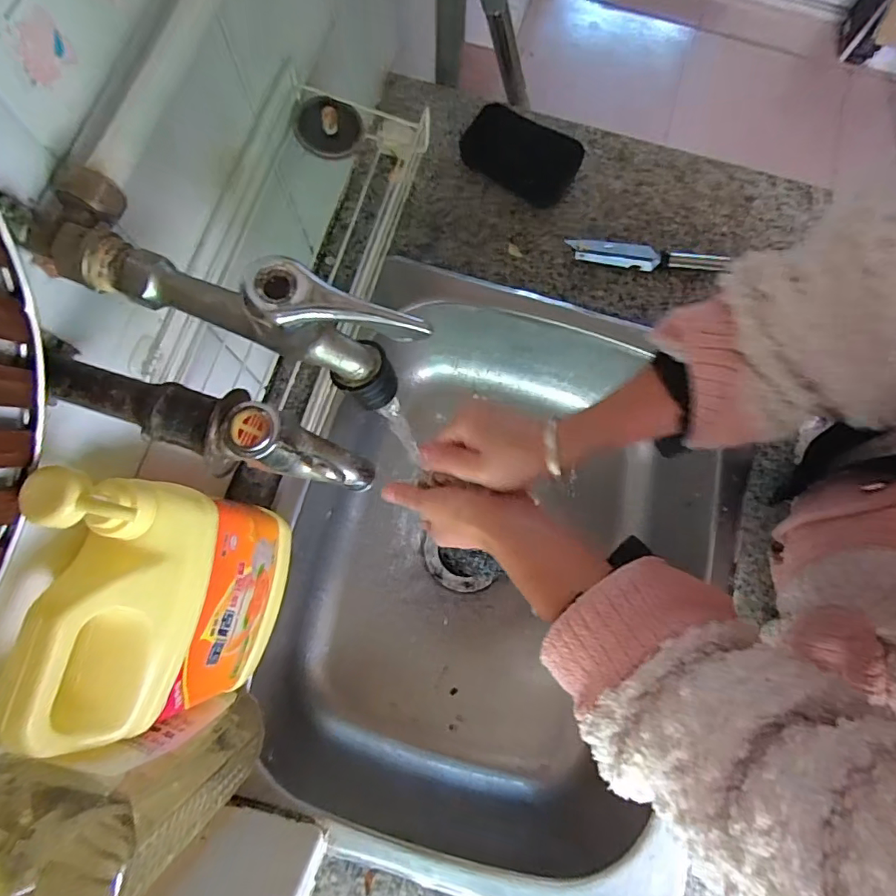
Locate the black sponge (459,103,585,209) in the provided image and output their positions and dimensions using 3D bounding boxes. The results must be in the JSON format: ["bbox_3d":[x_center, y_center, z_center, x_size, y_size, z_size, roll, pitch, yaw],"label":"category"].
[{"bbox_3d":[0.082,-0.329,0.578,0.123,0.037,0.080,29,77,5],"label":"black sponge"}]

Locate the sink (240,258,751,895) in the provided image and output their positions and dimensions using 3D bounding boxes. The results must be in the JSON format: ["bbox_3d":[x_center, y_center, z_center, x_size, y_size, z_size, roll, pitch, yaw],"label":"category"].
[{"bbox_3d":[0.062,0.128,0.574,0.393,0.183,0.546,17,76,2],"label":"sink"}]

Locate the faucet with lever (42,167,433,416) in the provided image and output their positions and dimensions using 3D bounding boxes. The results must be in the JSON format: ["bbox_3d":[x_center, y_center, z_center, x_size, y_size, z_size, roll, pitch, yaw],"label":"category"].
[{"bbox_3d":[-0.097,-0.064,0.220,0.177,0.074,0.045,28,77,5],"label":"faucet with lever"}]

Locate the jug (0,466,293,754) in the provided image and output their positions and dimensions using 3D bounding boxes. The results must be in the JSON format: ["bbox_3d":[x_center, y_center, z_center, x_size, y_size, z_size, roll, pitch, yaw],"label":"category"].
[{"bbox_3d":[-0.173,0.103,0.331,0.075,0.207,0.145,7,76,0],"label":"jug"}]

